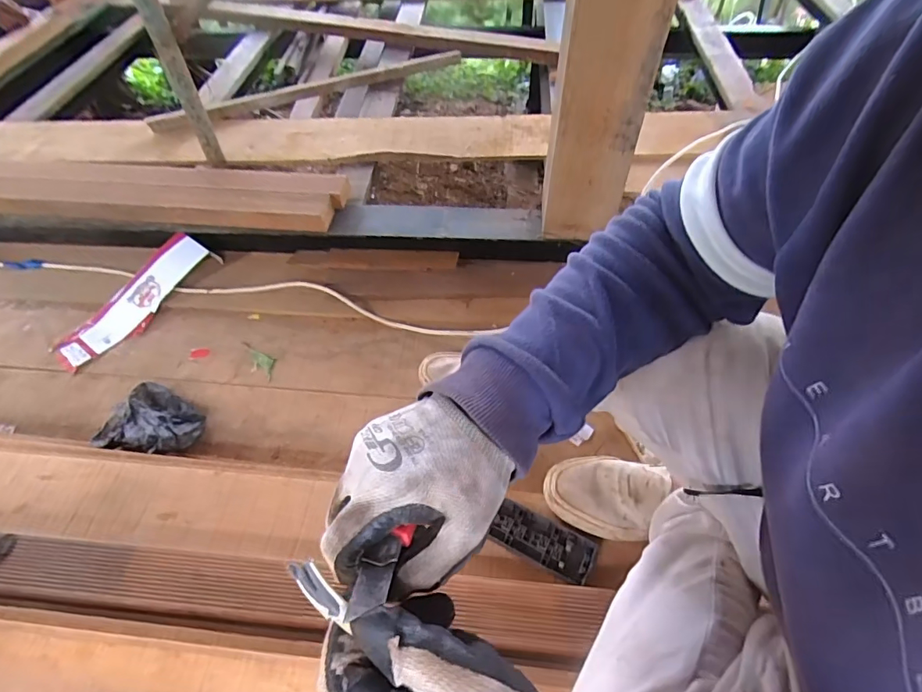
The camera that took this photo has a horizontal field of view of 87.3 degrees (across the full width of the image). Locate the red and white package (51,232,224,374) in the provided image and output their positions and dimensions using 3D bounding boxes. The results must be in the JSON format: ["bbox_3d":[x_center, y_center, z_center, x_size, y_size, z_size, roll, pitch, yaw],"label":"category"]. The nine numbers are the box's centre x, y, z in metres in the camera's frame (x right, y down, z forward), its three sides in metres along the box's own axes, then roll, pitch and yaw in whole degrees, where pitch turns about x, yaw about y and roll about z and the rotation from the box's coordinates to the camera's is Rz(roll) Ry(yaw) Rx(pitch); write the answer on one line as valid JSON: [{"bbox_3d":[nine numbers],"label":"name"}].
[{"bbox_3d":[-0.700,-0.096,1.040,0.108,0.045,0.359,32,71,9],"label":"red and white package"}]

